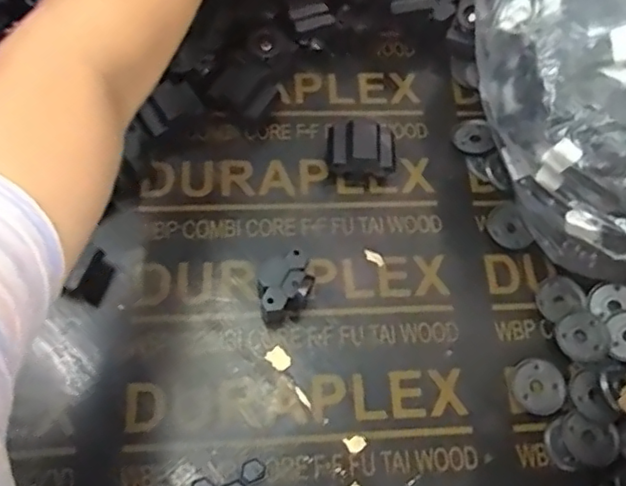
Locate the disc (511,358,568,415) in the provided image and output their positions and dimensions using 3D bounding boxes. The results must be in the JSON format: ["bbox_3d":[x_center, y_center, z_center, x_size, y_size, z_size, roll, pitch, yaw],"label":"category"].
[{"bbox_3d":[0.179,0.112,0.465,0.042,0.004,0.042,1,68,-3],"label":"disc"}]

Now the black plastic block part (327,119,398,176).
[{"bbox_3d":[0.043,-0.080,0.519,0.057,0.045,0.039,4,68,-2],"label":"black plastic block part"}]

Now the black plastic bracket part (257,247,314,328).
[{"bbox_3d":[-0.022,0.036,0.466,0.044,0.041,0.043,-16,70,-10],"label":"black plastic bracket part"}]

